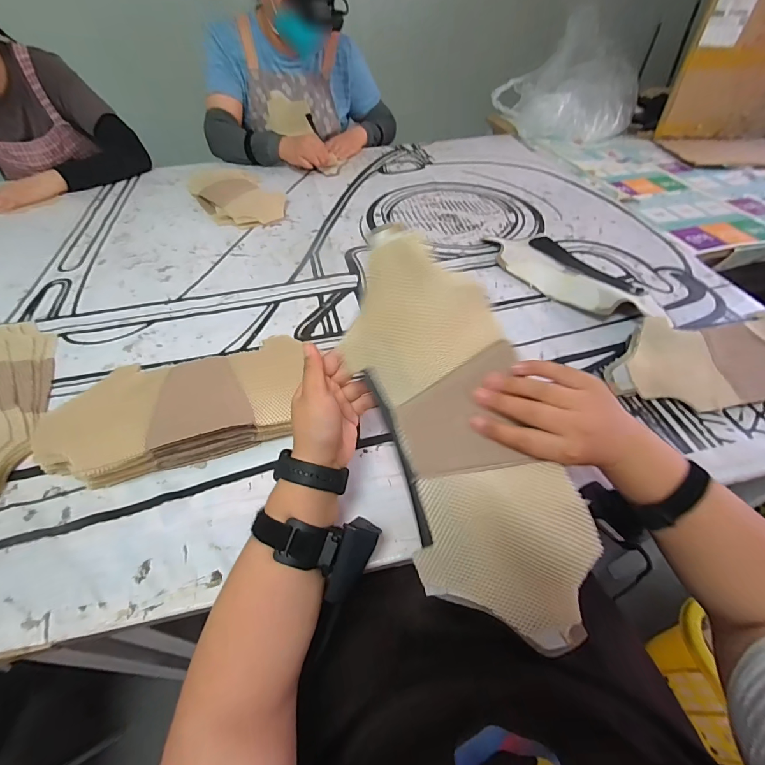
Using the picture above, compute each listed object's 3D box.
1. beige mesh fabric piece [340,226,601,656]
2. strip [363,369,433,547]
[{"bbox_3d":[0.066,0.043,0.320,0.136,0.019,0.355,-21,84,8],"label":"beige mesh fabric piece"},{"bbox_3d":[0.015,0.063,0.331,0.011,0.010,0.160,-17,80,-13],"label":"strip"}]

